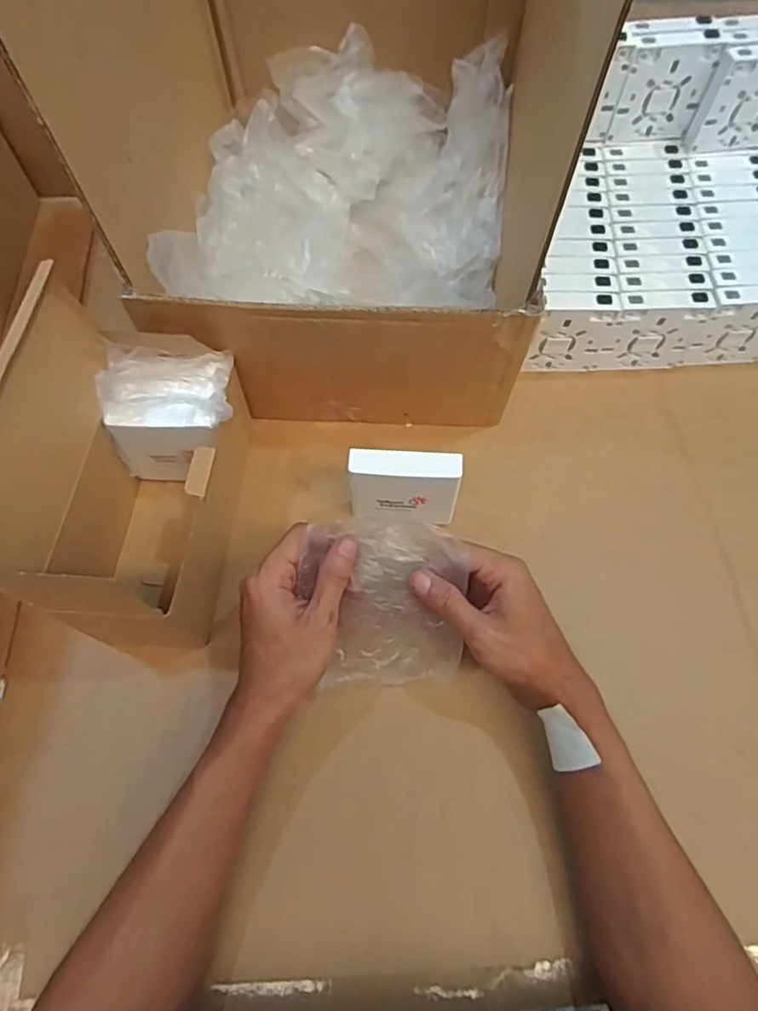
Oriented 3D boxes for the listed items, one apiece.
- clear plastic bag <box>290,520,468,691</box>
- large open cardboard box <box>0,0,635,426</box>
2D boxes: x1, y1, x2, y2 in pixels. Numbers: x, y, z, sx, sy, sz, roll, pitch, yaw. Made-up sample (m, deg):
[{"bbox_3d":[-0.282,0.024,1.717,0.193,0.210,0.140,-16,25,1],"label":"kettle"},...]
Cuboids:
[{"bbox_3d":[0.005,0.075,0.420,0.110,0.138,0.025,-2,23,0],"label":"clear plastic bag"},{"bbox_3d":[-0.019,-0.298,0.442,0.284,0.351,0.320,5,65,2],"label":"large open cardboard box"}]

